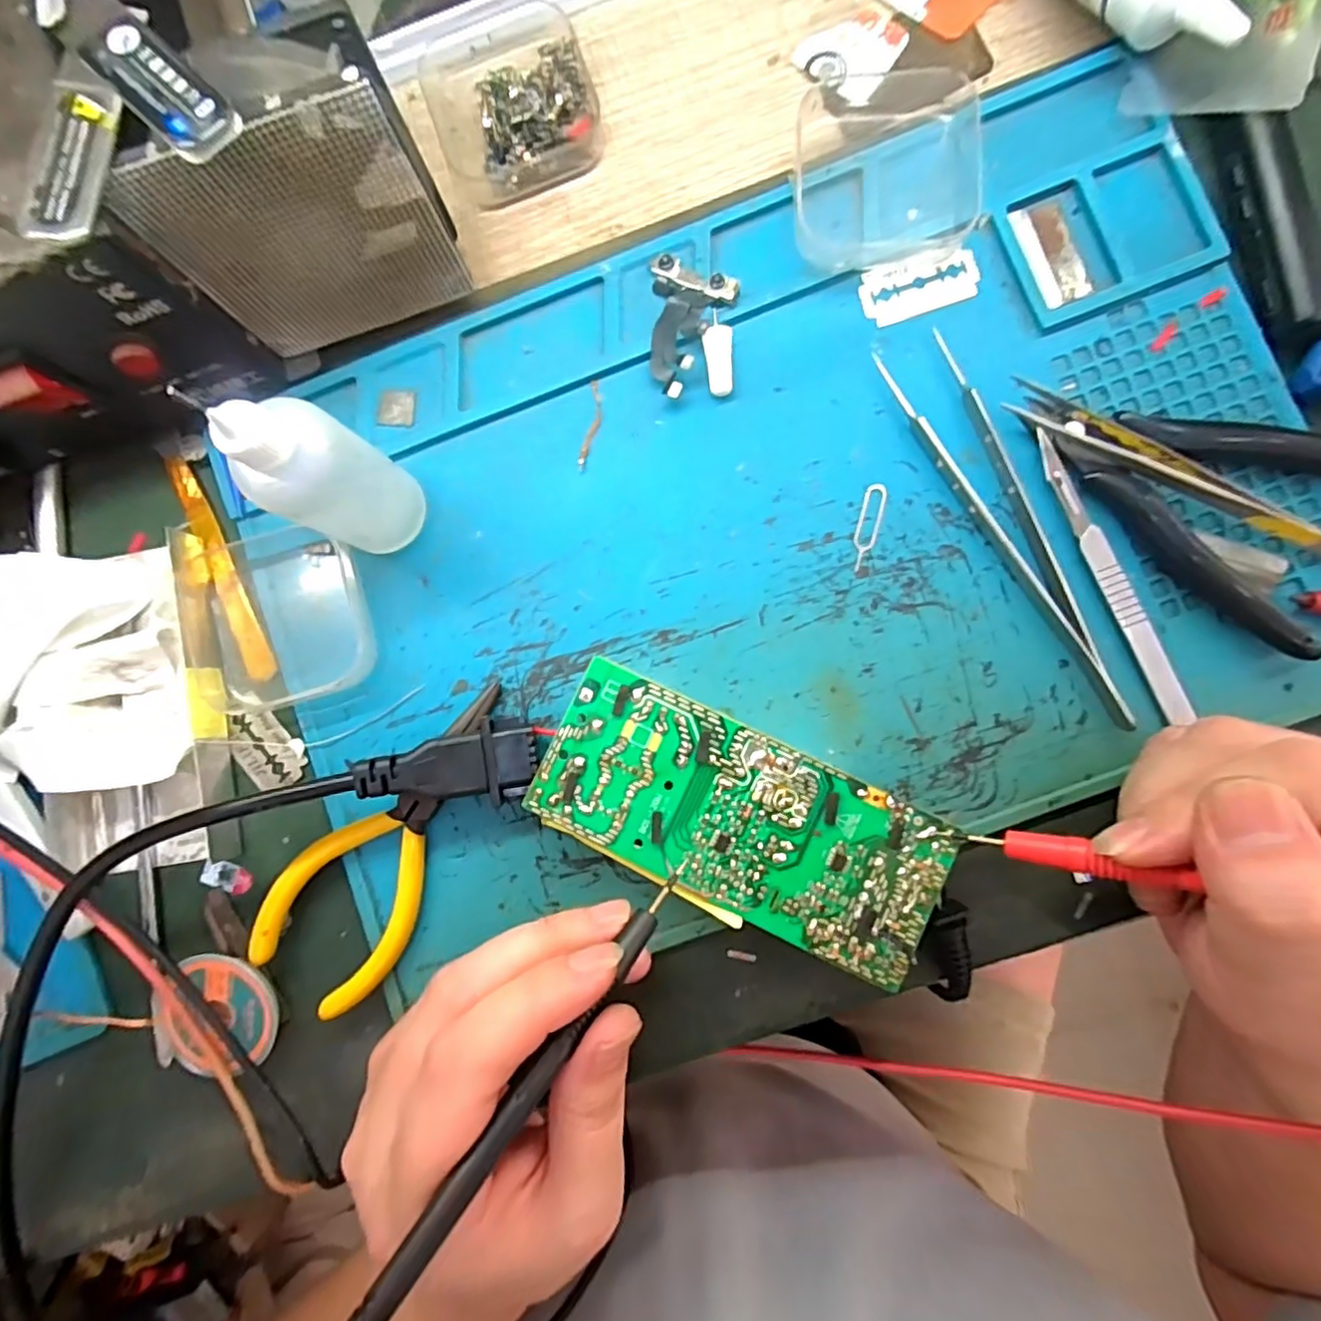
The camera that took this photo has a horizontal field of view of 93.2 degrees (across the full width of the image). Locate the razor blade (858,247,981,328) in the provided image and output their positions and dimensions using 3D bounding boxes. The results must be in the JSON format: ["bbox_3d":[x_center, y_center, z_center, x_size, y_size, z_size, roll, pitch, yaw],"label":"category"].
[{"bbox_3d":[0.096,-0.139,0.231,0.042,0.004,0.021,-15,86,3],"label":"razor blade"}]

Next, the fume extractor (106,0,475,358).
[{"bbox_3d":[-0.112,-0.142,0.203,0.079,0.087,0.030,-21,86,3],"label":"fume extractor"}]

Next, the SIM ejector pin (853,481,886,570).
[{"bbox_3d":[0.076,-0.049,0.227,0.008,0.004,0.032,15,88,5],"label":"SIM ejector pin"}]

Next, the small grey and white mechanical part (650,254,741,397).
[{"bbox_3d":[0.012,-0.125,0.232,0.031,0.009,0.052,0,87,4],"label":"small grey and white mechanical part"}]

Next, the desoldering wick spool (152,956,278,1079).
[{"bbox_3d":[-0.163,0.129,0.232,0.043,0.018,0.042,0,87,4],"label":"desoldering wick spool"}]

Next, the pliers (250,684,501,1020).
[{"bbox_3d":[-0.096,0.065,0.230,0.051,0.013,0.127,36,90,5],"label":"pliers"}]

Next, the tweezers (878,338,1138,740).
[{"bbox_3d":[0.128,-0.048,0.220,0.025,0.010,0.149,-31,85,2],"label":"tweezers"}]

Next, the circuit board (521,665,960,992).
[{"bbox_3d":[0.026,0.053,0.215,0.132,0.027,0.057,24,89,5],"label":"circuit board"}]

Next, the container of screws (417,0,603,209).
[{"bbox_3d":[-0.059,-0.219,0.242,0.062,0.021,0.063,-20,86,3],"label":"container of screws"}]

